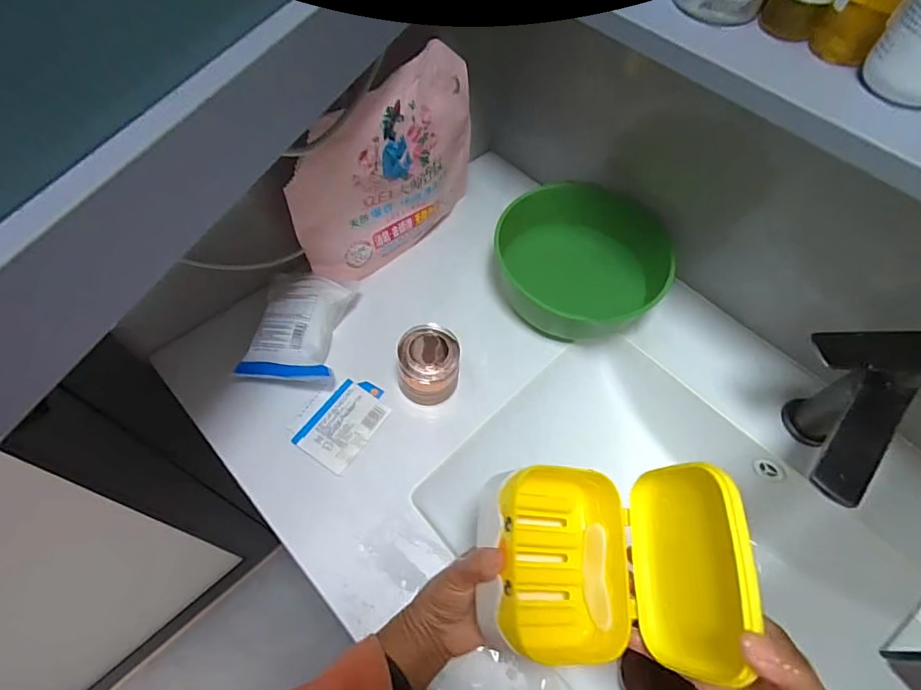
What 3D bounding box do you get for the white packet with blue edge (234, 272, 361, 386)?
[{"bbox_3d":[-0.170,-0.023,0.521,0.094,0.050,0.132,8,59,1],"label":"white packet with blue edge"}]

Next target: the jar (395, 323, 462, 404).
[{"bbox_3d":[-0.032,0.021,0.503,0.061,0.067,0.057,1,59,-2],"label":"jar"}]

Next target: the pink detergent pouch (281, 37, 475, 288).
[{"bbox_3d":[-0.070,-0.186,0.540,0.048,0.207,0.251,37,64,18],"label":"pink detergent pouch"}]

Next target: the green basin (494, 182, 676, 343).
[{"bbox_3d":[0.141,-0.098,0.567,0.188,0.083,0.173,1,59,-2],"label":"green basin"}]

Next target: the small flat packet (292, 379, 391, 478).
[{"bbox_3d":[-0.117,0.078,0.503,0.061,0.006,0.094,31,62,15],"label":"small flat packet"}]

